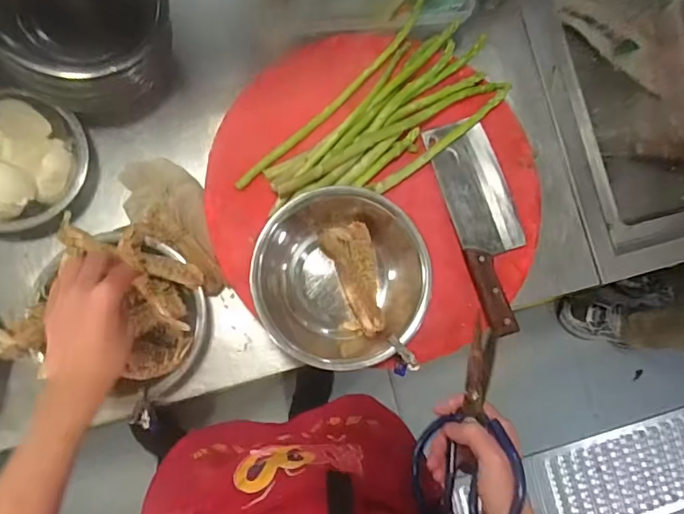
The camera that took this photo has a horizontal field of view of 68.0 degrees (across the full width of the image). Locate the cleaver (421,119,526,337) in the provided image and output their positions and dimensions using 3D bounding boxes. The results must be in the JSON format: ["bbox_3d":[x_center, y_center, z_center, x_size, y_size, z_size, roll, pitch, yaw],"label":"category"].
[{"bbox_3d":[0.196,-0.047,0.672,0.094,0.026,0.281,-17,87,-8],"label":"cleaver"}]

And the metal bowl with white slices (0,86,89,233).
[{"bbox_3d":[-0.432,-0.126,0.658,0.171,0.075,0.177,1,84,-7],"label":"metal bowl with white slices"}]

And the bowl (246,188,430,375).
[{"bbox_3d":[-0.001,0.026,0.621,0.203,0.072,0.205,1,84,-7],"label":"bowl"}]

